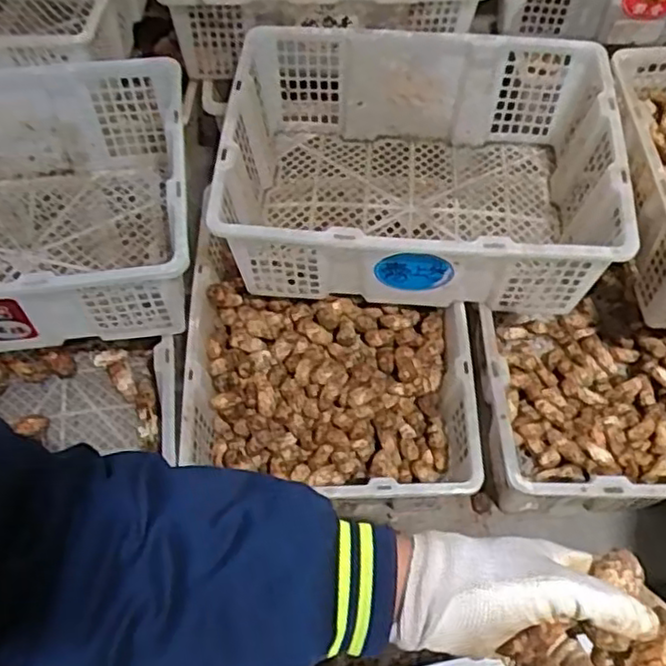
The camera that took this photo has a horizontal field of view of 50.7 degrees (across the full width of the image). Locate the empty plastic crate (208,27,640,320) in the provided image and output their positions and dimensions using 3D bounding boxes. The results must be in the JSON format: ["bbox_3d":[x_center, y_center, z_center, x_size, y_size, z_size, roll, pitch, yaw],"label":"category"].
[{"bbox_3d":[0.113,-0.215,0.952,0.483,0.180,0.375,4,61,3],"label":"empty plastic crate"}]

